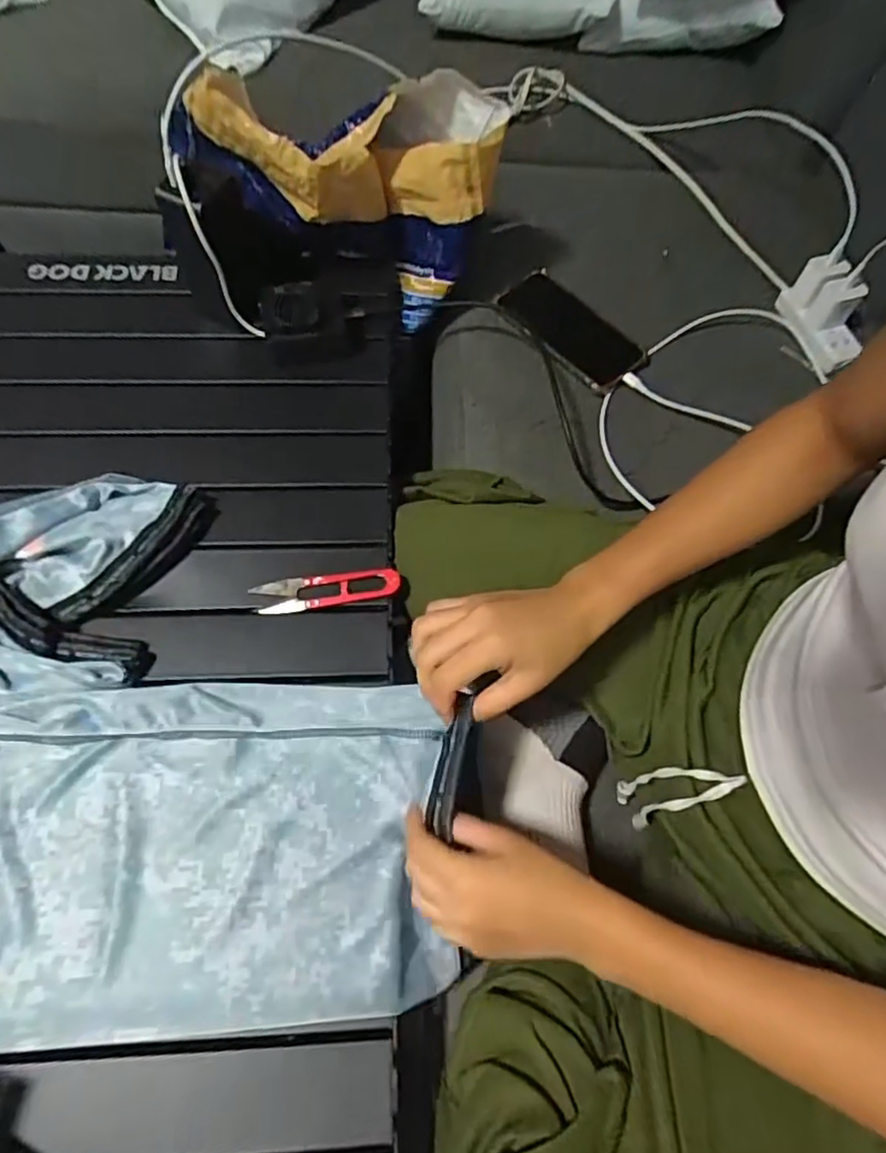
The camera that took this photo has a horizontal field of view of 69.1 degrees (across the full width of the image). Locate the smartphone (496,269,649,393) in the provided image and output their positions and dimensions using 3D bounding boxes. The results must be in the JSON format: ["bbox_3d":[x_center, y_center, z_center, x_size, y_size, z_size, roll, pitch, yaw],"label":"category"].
[{"bbox_3d":[0.140,-0.269,0.701,0.079,0.014,0.165,-40,73,-19],"label":"smartphone"}]

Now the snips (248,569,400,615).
[{"bbox_3d":[-0.096,0.011,0.530,0.118,0.013,0.027,-4,66,-5],"label":"snips"}]

